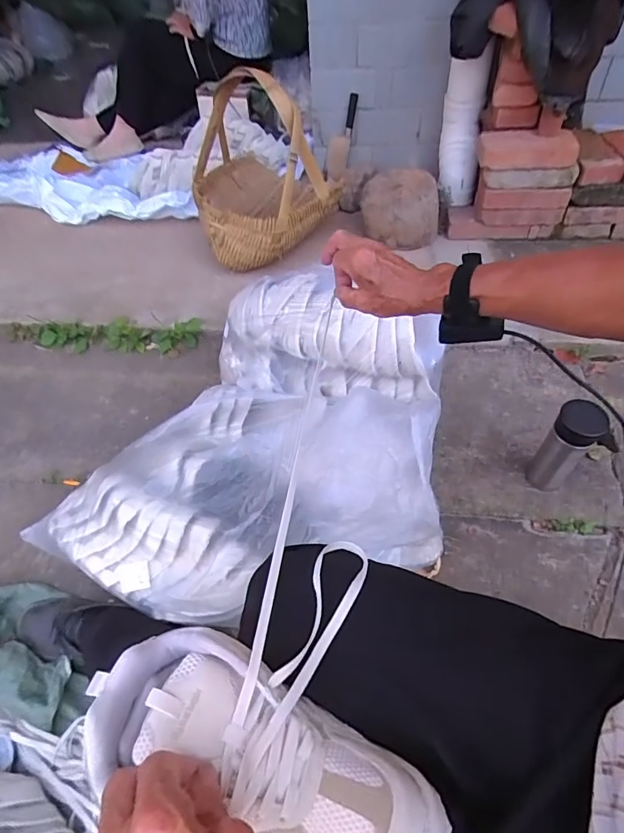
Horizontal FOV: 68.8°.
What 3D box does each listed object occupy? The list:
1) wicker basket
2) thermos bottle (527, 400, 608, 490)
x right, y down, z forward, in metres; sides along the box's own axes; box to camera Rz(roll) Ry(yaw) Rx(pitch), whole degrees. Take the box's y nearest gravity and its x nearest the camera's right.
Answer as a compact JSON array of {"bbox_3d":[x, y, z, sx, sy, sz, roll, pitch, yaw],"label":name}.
[{"bbox_3d":[-0.135,-0.703,1.302,0.411,0.419,0.432,-11,49,-6],"label":"wicker basket"},{"bbox_3d":[0.467,0.062,0.848,0.072,0.202,0.077,-2,49,2],"label":"thermos bottle"}]

